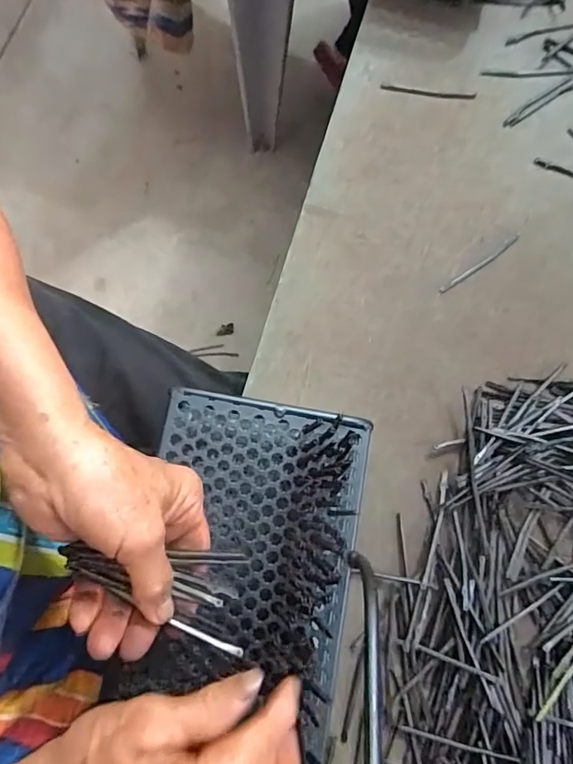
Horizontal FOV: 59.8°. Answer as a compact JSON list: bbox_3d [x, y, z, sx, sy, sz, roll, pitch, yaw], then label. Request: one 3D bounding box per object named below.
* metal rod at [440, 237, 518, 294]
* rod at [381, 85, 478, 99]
[{"bbox_3d":[0.185,-0.111,0.474,0.097,0.006,0.006,-34,81,-8],"label":"metal rod"},{"bbox_3d":[0.145,-0.297,0.513,0.098,0.004,0.008,9,78,1],"label":"rod"}]

